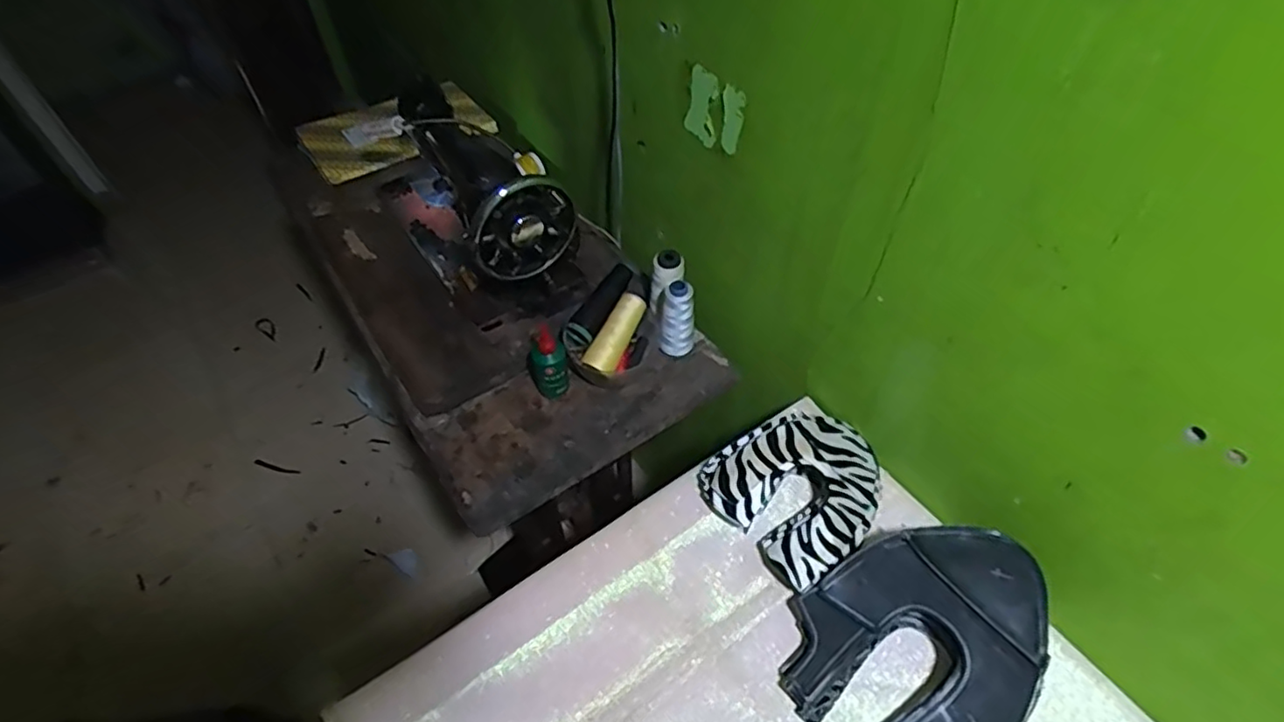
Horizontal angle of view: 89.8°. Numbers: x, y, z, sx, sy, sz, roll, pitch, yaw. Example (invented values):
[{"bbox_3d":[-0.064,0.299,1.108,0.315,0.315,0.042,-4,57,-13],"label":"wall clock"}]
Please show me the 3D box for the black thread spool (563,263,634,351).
[{"bbox_3d":[-0.054,-0.069,0.822,0.033,0.033,0.128,28,73,22],"label":"black thread spool"}]

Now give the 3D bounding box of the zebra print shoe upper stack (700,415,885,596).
[{"bbox_3d":[0.170,0.134,0.695,0.174,0.070,0.166,-35,58,-22],"label":"zebra print shoe upper stack"}]

